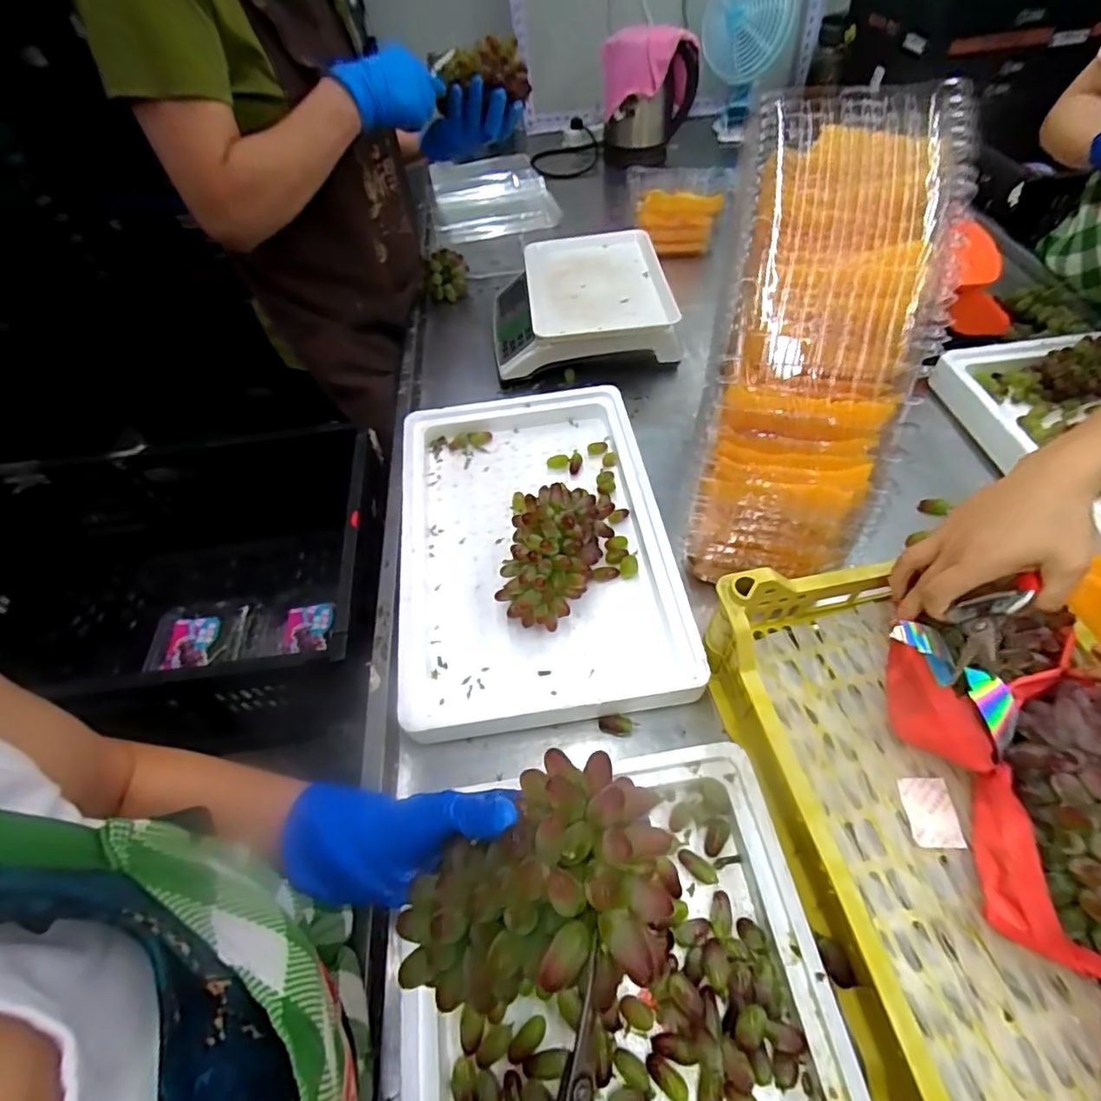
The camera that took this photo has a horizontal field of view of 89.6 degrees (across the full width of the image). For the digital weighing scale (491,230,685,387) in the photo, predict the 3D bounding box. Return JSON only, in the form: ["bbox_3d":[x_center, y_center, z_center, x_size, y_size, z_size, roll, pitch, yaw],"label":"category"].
[{"bbox_3d":[0.043,-0.398,0.899,0.275,0.111,0.285,-7,54,-2],"label":"digital weighing scale"}]

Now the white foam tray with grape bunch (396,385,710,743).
[{"bbox_3d":[-0.024,-0.032,0.643,0.307,0.092,0.452,-9,54,-3],"label":"white foam tray with grape bunch"}]

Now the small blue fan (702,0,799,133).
[{"bbox_3d":[0.422,-1.083,1.199,0.189,0.280,0.125,12,56,12],"label":"small blue fan"}]

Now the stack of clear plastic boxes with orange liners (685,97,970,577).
[{"bbox_3d":[0.240,-0.178,0.522,0.174,0.465,0.110,13,13,12],"label":"stack of clear plastic boxes with orange liners"}]

